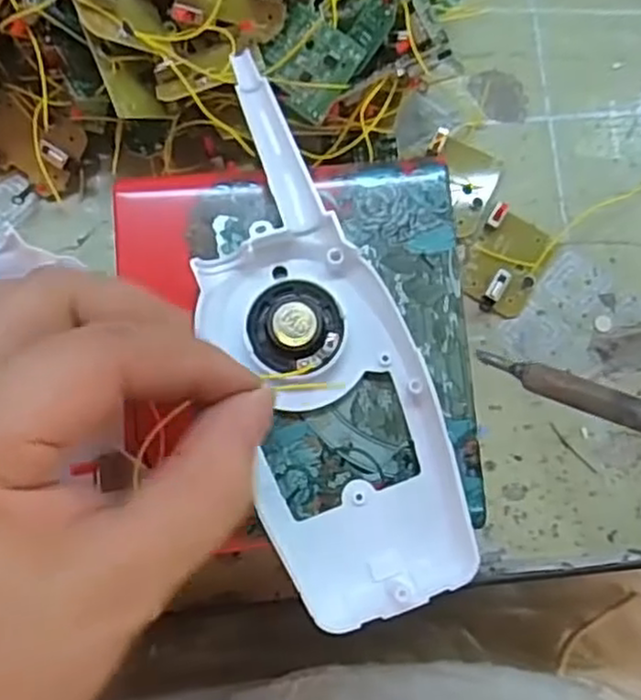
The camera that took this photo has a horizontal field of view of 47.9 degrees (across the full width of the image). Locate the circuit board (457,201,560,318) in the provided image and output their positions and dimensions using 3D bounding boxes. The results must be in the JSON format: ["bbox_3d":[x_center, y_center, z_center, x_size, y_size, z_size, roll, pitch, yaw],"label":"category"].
[{"bbox_3d":[0.080,-0.040,0.320,0.036,0.007,0.044,29,81,1],"label":"circuit board"}]

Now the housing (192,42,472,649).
[{"bbox_3d":[-0.003,-0.005,0.211,0.055,0.015,0.161,-16,82,-6],"label":"housing"}]

